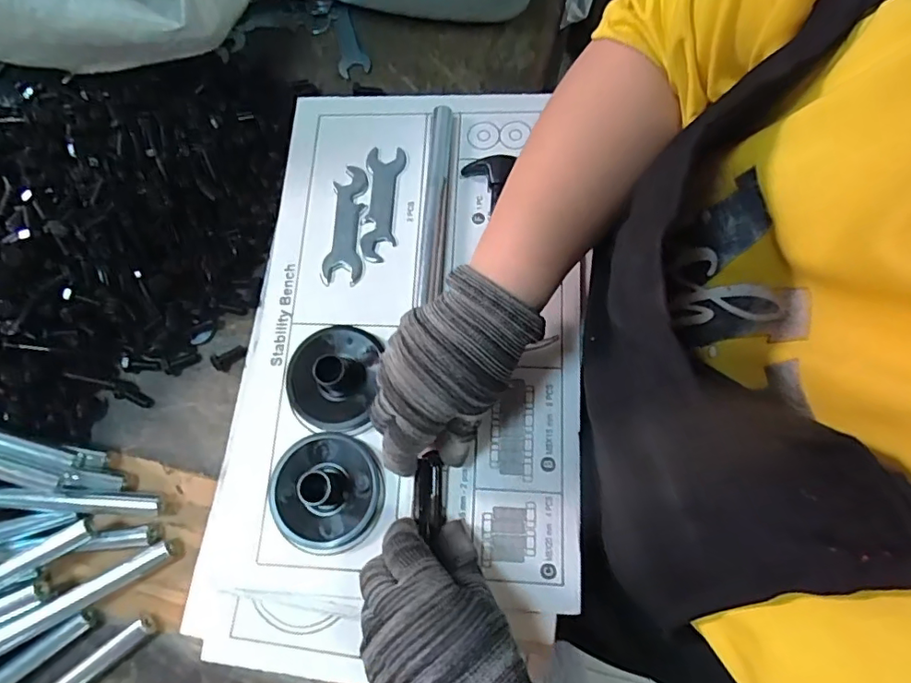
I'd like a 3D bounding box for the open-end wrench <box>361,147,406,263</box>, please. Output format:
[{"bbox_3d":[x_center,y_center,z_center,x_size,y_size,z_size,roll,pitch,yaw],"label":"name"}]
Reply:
[{"bbox_3d":[-0.055,-0.104,0.405,0.027,0.004,0.092,2,75,5],"label":"open-end wrench"}]

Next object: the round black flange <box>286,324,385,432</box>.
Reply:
[{"bbox_3d":[-0.085,0.022,0.365,0.061,0.031,0.072,3,75,5],"label":"round black flange"}]

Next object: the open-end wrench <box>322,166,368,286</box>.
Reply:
[{"bbox_3d":[-0.082,-0.089,0.404,0.027,0.004,0.091,0,75,4],"label":"open-end wrench"}]

